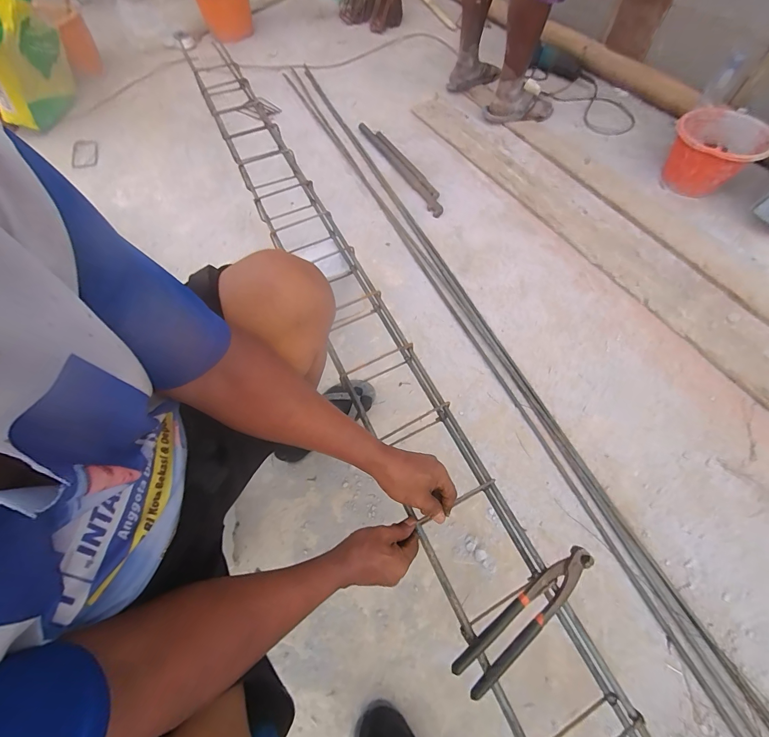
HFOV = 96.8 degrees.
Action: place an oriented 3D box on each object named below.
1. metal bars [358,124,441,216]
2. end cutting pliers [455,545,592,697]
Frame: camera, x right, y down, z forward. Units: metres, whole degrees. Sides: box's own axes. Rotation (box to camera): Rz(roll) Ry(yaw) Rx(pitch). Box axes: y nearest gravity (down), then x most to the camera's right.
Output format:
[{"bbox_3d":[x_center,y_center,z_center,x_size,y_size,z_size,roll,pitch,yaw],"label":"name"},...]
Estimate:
[{"bbox_3d":[0.067,-0.731,1.228,0.081,0.029,0.579,-25,64,-10],"label":"metal bars"},{"bbox_3d":[0.181,0.306,0.424,0.217,0.024,0.043,-33,66,-14],"label":"end cutting pliers"}]

